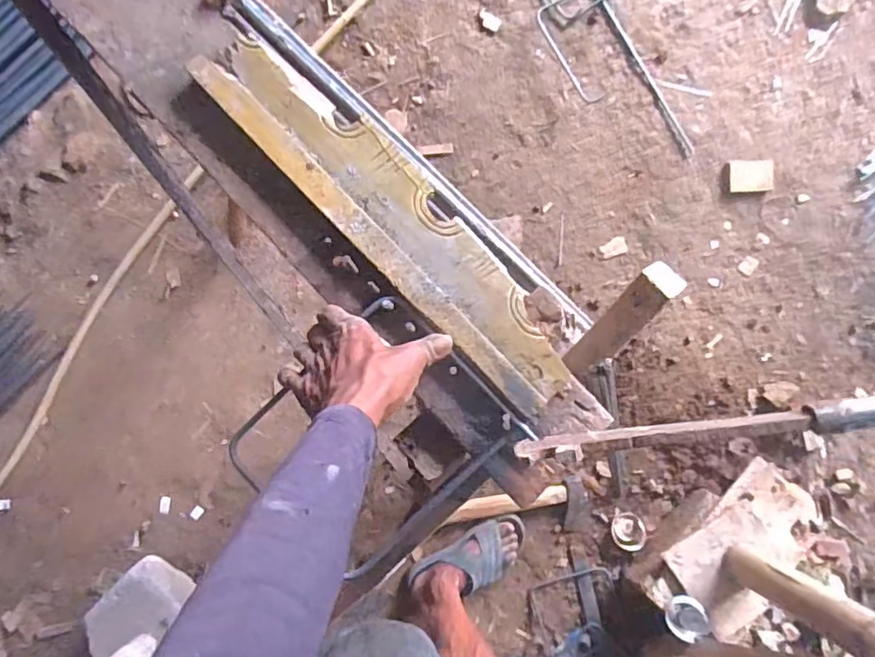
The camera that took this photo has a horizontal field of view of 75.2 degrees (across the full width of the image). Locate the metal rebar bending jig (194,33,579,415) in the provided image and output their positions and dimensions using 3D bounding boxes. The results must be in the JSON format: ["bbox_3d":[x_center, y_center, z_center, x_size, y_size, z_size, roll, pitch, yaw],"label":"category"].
[{"bbox_3d":[-0.041,-0.103,0.506,0.079,0.028,0.423,-44,87,-3],"label":"metal rebar bending jig"}]

